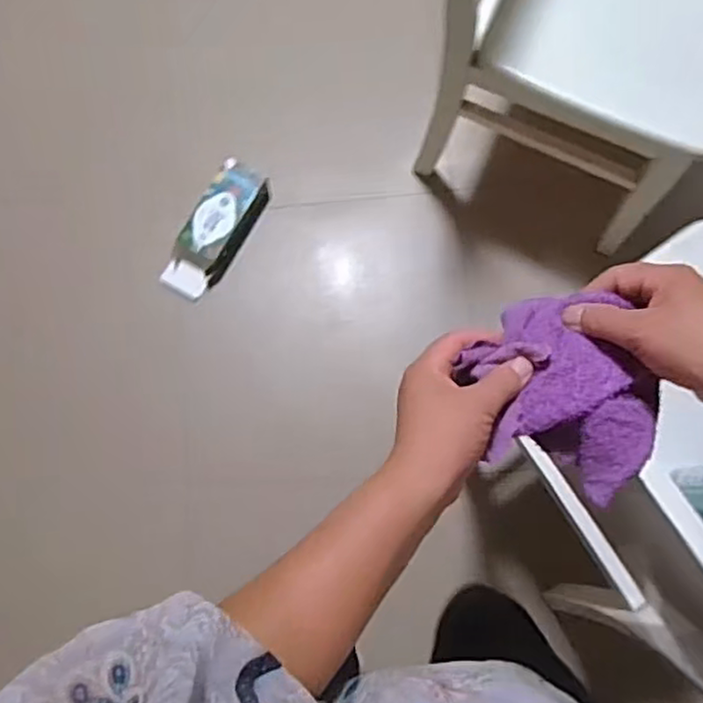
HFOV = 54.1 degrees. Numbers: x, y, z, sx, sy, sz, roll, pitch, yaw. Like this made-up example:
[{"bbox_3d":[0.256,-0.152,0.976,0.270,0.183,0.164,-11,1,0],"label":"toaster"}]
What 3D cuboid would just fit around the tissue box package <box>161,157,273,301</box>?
[{"bbox_3d":[-0.277,-0.252,1.424,0.117,0.079,0.304,33,80,8],"label":"tissue box package"}]

